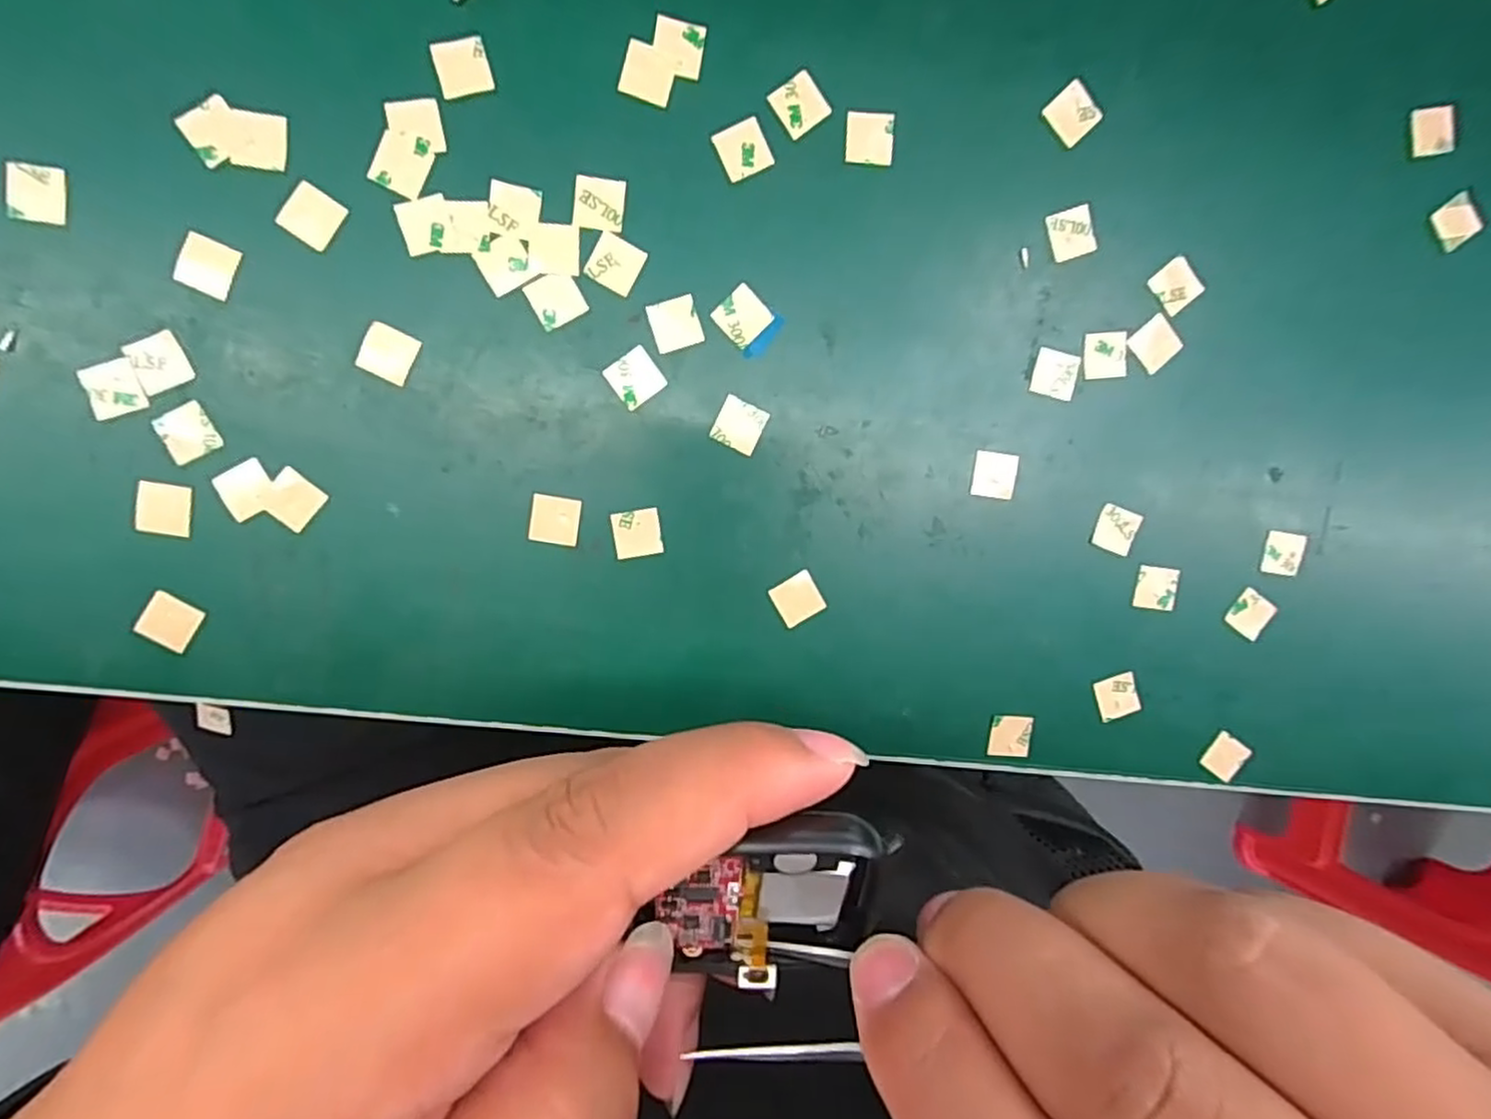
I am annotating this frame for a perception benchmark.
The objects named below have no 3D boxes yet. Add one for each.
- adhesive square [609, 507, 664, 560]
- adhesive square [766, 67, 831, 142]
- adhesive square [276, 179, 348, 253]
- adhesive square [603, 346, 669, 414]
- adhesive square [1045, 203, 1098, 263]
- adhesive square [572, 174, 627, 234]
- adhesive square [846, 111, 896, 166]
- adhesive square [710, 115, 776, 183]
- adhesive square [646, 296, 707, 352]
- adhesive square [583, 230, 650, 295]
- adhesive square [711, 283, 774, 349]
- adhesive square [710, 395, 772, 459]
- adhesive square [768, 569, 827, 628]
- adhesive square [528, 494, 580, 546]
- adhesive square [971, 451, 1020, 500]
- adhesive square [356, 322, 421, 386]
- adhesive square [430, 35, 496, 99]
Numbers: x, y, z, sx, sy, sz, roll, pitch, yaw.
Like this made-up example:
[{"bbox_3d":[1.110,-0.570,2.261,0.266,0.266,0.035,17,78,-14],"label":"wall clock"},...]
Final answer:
[{"bbox_3d":[-0.036,-0.008,0.234,0.015,0.004,0.015,-9,98,-5],"label":"adhesive square"},{"bbox_3d":[0.017,-0.144,0.224,0.016,0.004,0.015,-40,100,0],"label":"adhesive square"},{"bbox_3d":[-0.130,-0.103,0.212,0.015,0.004,0.015,31,93,-9],"label":"adhesive square"},{"bbox_3d":[-0.035,-0.059,0.228,0.016,0.004,0.016,-36,100,-1],"label":"adhesive square"},{"bbox_3d":[0.110,-0.110,0.238,0.015,0.004,0.016,-18,97,1],"label":"adhesive square"},{"bbox_3d":[-0.045,-0.111,0.220,0.016,0.004,0.016,8,97,-7],"label":"adhesive square"},{"bbox_3d":[0.040,-0.136,0.227,0.016,0.004,0.015,1,99,-5],"label":"adhesive square"},{"bbox_3d":[-0.001,-0.130,0.224,0.016,0.004,0.015,-26,100,-3],"label":"adhesive square"},{"bbox_3d":[-0.022,-0.076,0.227,0.015,0.004,0.015,-17,99,-4],"label":"adhesive square"},{"bbox_3d":[-0.041,-0.094,0.223,0.016,0.004,0.015,27,94,-9],"label":"adhesive square"},{"bbox_3d":[-0.001,-0.079,0.229,0.015,0.004,0.016,-44,100,1],"label":"adhesive square"},{"bbox_3d":[-0.002,-0.044,0.233,0.016,0.004,0.016,24,94,-9],"label":"adhesive square"},{"bbox_3d":[0.018,0.014,0.243,0.016,0.004,0.015,-29,100,-2],"label":"adhesive square"},{"bbox_3d":[-0.062,-0.013,0.232,0.015,0.004,0.015,8,95,-10],"label":"adhesive square"},{"bbox_3d":[0.087,-0.029,0.245,0.016,0.004,0.016,5,97,-7],"label":"adhesive square"},{"bbox_3d":[-0.111,-0.064,0.219,0.016,0.004,0.015,24,94,-9],"label":"adhesive square"},{"bbox_3d":[-0.085,-0.148,0.213,0.015,0.004,0.015,-17,101,-8],"label":"adhesive square"}]

